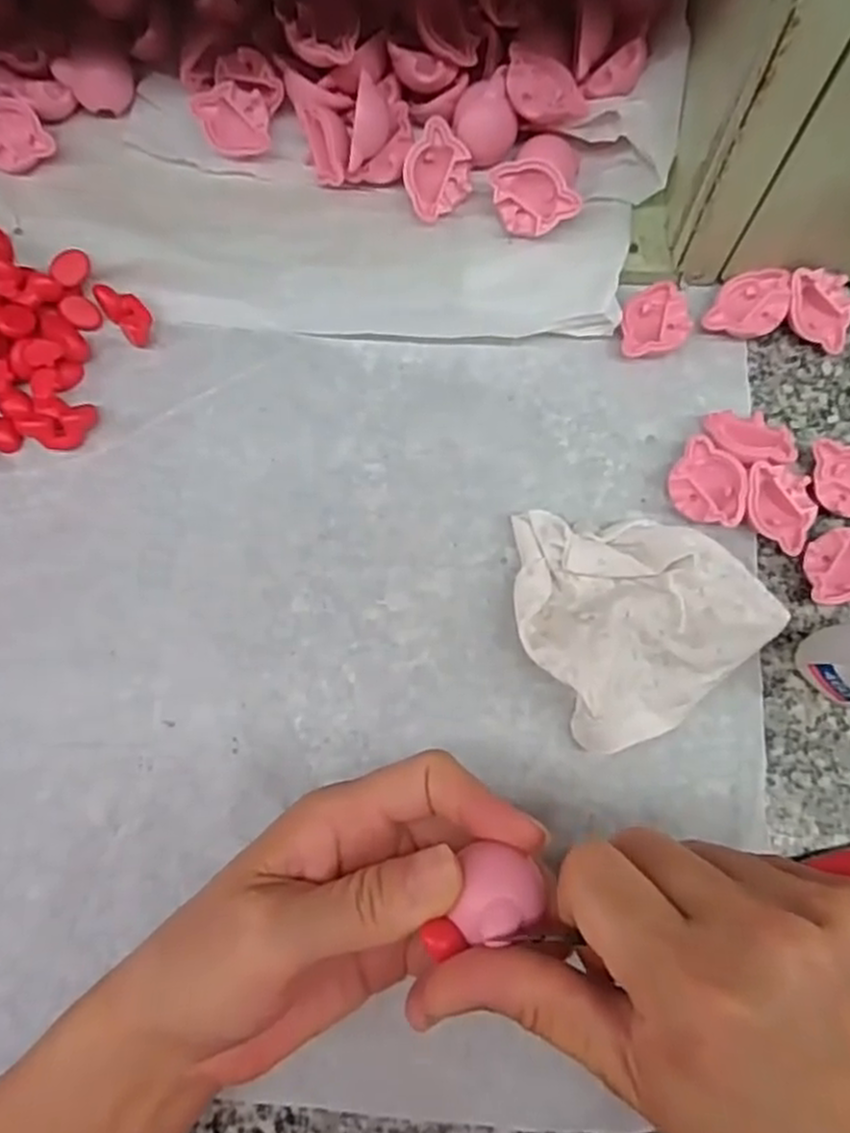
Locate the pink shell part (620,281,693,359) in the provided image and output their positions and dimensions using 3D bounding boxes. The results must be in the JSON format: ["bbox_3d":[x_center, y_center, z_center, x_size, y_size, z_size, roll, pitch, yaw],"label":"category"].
[{"bbox_3d":[0.096,-0.103,0.325,0.031,0.014,0.029,0,77,1],"label":"pink shell part"}]

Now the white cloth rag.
[{"bbox_3d":[0.073,0.015,0.289,0.085,0.028,0.093,-43,80,-9],"label":"white cloth rag"}]

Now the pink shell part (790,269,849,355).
[{"bbox_3d":[0.167,-0.108,0.322,0.029,0.009,0.033,-4,106,-5],"label":"pink shell part"}]

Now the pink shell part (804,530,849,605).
[{"bbox_3d":[0.165,0.001,0.297,0.029,0.016,0.028,4,77,2],"label":"pink shell part"}]

